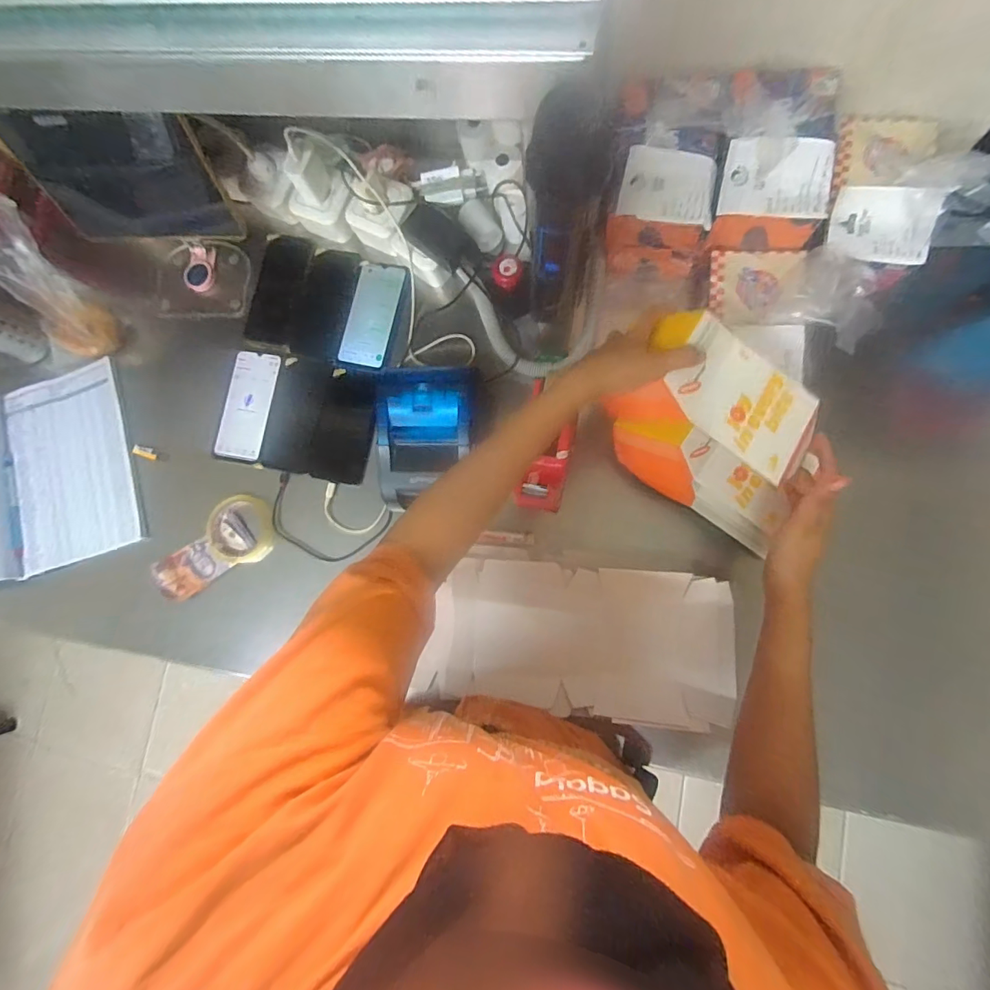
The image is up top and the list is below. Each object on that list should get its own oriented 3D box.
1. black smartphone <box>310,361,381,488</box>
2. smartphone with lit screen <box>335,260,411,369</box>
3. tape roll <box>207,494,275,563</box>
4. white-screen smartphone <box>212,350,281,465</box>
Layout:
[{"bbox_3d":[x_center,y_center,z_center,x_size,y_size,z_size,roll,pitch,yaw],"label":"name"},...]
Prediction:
[{"bbox_3d":[-0.214,-0.099,0.662,0.089,0.007,0.160,10,85,8],"label":"black smartphone"},{"bbox_3d":[-0.178,-0.262,0.679,0.076,0.006,0.157,14,85,9],"label":"smartphone with lit screen"},{"bbox_3d":[-0.358,0.048,0.663,0.092,0.022,0.093,-1,83,7],"label":"tape roll"},{"bbox_3d":[-0.368,-0.132,0.690,0.073,0.012,0.167,9,84,8],"label":"white-screen smartphone"}]

